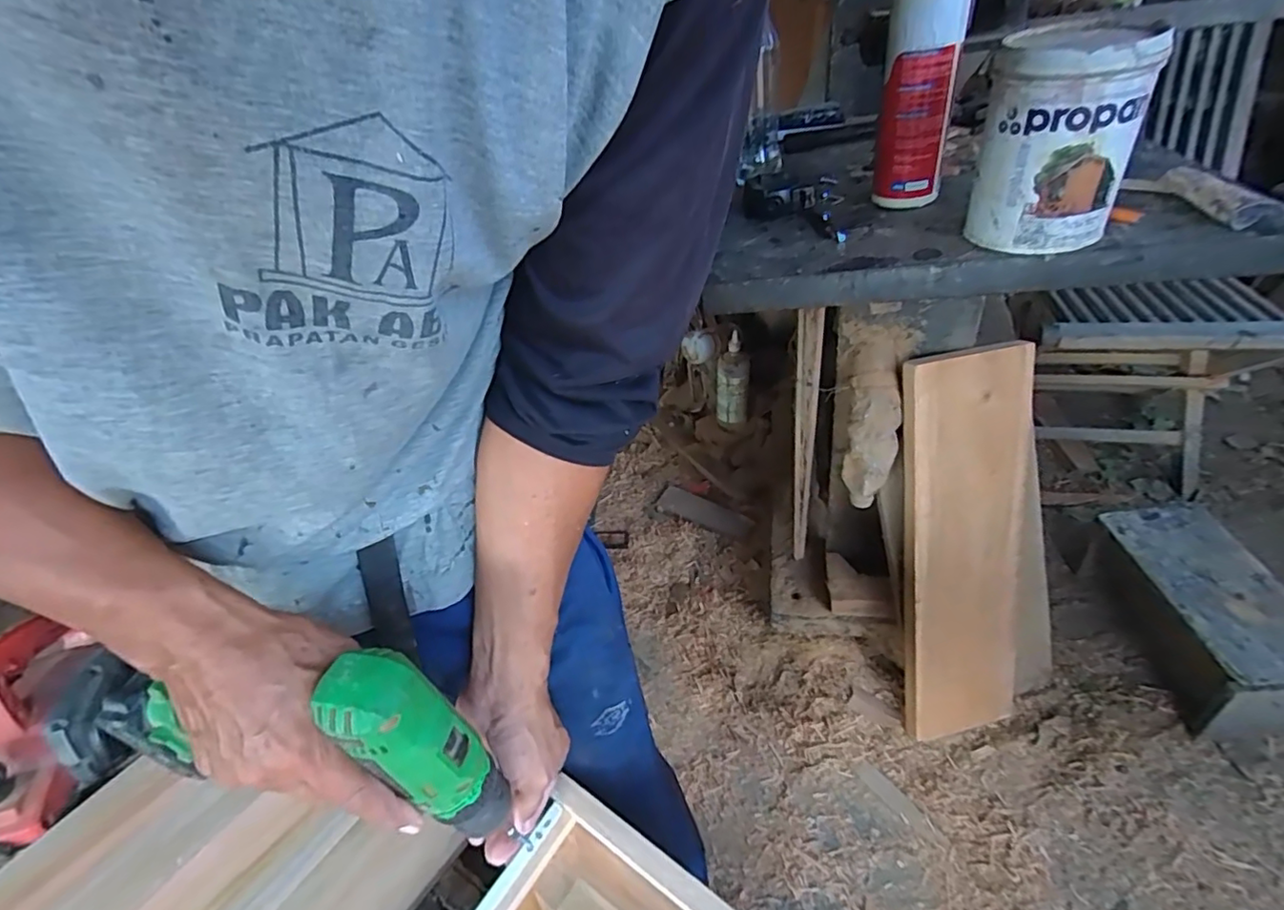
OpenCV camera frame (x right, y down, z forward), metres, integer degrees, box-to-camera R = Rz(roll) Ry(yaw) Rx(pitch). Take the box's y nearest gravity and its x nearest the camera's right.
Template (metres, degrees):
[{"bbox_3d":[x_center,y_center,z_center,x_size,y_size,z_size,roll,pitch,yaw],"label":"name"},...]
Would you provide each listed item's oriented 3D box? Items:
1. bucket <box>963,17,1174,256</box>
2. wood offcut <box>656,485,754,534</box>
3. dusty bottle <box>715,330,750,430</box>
[{"bbox_3d":[0.360,-0.278,0.508,0.116,0.149,0.135,18,47,26],"label":"bucket"},{"bbox_3d":[0.158,0.137,1.470,0.255,0.026,0.079,21,48,28],"label":"wood offcut"},{"bbox_3d":[0.253,-0.194,1.629,0.086,0.273,0.095,3,42,11],"label":"dusty bottle"}]

